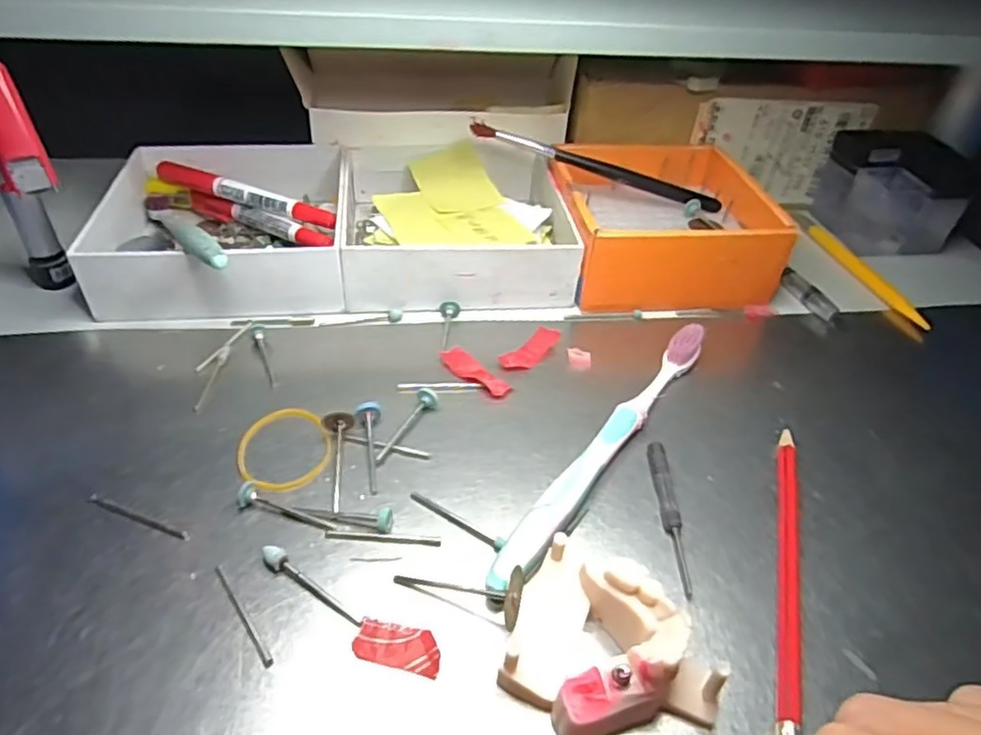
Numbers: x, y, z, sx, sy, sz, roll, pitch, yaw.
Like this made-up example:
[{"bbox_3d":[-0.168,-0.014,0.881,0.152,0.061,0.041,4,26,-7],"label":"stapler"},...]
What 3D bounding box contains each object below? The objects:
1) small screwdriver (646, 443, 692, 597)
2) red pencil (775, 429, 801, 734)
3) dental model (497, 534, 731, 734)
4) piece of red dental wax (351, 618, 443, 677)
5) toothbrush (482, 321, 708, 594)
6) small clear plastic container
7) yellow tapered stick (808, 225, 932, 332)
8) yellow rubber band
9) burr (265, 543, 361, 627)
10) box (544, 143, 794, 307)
[{"bbox_3d":[0.073,0.058,0.260,0.008,0.006,0.071,3,41,-1],"label":"small screwdriver"},{"bbox_3d":[0.110,0.077,0.241,0.008,0.010,0.151,15,42,12],"label":"red pencil"},{"bbox_3d":[0.035,0.091,0.205,0.068,0.031,0.051,32,48,28],"label":"dental model"},{"bbox_3d":[-0.031,0.092,0.215,0.029,0.004,0.014,10,41,7],"label":"piece of red dental wax"},{"bbox_3d":[0.055,0.031,0.284,0.015,0.016,0.182,27,46,24],"label":"toothbrush"},{"bbox_3d":[0.279,-0.122,0.448,0.078,0.063,0.065,1,42,-4],"label":"small clear plastic container"},{"bbox_3d":[0.239,-0.061,0.414,0.004,0.008,0.116,34,26,-38],"label":"yellow tapered stick"},{"bbox_3d":[-0.088,0.033,0.278,0.038,0.004,0.046,-10,43,-15],"label":"yellow rubber band"},{"bbox_3d":[-0.063,0.077,0.229,0.045,0.006,0.006,25,47,19],"label":"burr"},{"bbox_3d":[0.102,-0.095,0.404,0.125,0.044,0.132,-4,42,-10],"label":"box"}]

